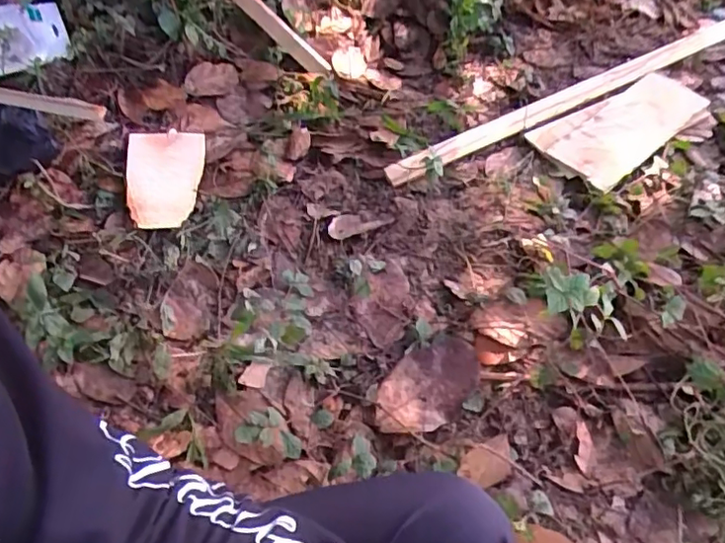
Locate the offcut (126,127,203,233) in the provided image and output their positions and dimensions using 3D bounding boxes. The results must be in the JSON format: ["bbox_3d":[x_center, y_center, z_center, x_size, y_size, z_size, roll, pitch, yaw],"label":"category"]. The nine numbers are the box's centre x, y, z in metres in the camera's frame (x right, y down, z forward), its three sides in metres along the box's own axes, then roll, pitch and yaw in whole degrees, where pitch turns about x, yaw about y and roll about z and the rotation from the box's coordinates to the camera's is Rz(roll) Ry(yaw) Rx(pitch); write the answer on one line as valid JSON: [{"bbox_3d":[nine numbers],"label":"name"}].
[{"bbox_3d":[-0.314,-0.153,0.941,0.118,0.017,0.200,-3,53,-12],"label":"offcut"}]

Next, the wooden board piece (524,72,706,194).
[{"bbox_3d":[0.472,-0.255,1.032,0.346,0.021,0.164,-25,55,-17],"label":"wooden board piece"}]

